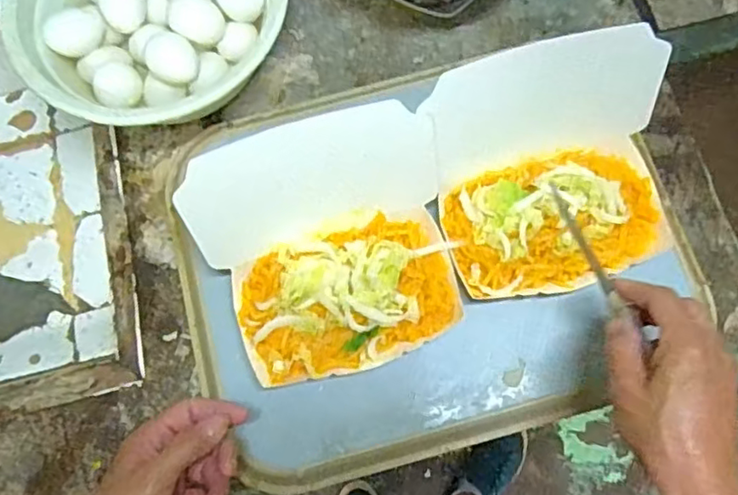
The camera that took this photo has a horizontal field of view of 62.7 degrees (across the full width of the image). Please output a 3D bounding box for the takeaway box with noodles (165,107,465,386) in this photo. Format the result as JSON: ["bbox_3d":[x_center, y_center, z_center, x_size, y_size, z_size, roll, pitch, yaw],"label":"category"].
[{"bbox_3d":[-0.027,-0.005,0.479,0.207,0.100,0.190,-17,74,-3],"label":"takeaway box with noodles"}]

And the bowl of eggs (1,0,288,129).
[{"bbox_3d":[-0.209,-0.235,0.595,0.244,0.095,0.227,-1,74,2],"label":"bowl of eggs"}]

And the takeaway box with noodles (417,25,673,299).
[{"bbox_3d":[0.159,-0.061,0.486,0.201,0.105,0.162,-17,74,-3],"label":"takeaway box with noodles"}]

